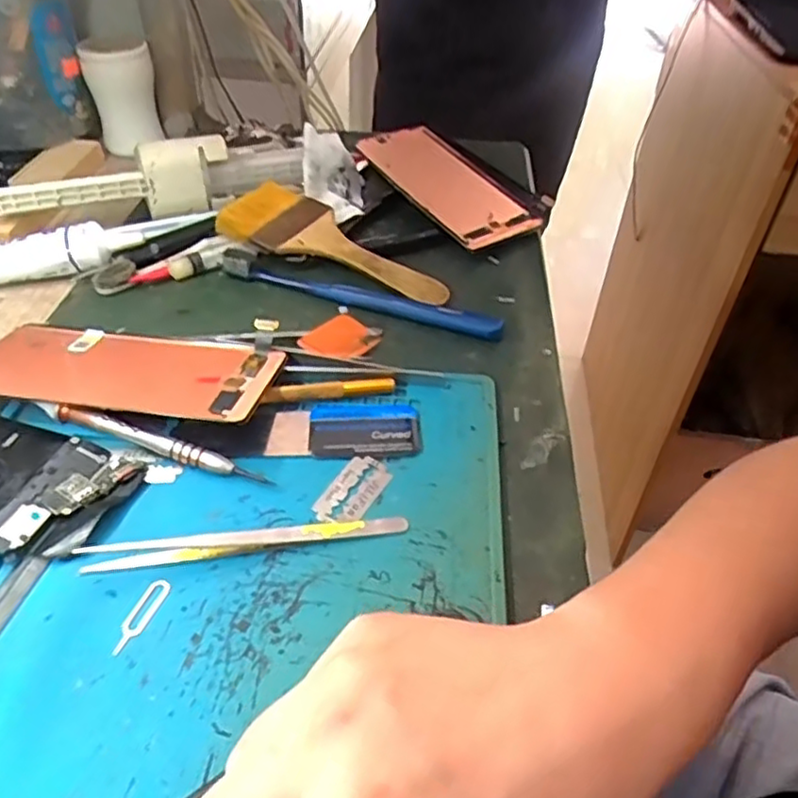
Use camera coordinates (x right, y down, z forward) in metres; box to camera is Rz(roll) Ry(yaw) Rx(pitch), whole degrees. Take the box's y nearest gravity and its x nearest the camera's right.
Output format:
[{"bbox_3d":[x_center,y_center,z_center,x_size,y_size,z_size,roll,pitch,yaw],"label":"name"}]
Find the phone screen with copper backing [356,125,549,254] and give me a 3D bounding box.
[{"bbox_3d":[0.042,-0.166,0.523,0.086,0.009,0.166,-21,54,-25],"label":"phone screen with copper backing"}]

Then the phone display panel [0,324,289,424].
[{"bbox_3d":[-0.143,-0.016,0.352,0.155,0.004,0.068,6,35,7],"label":"phone display panel"}]

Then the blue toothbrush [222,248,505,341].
[{"bbox_3d":[-0.026,-0.067,0.425,0.185,0.009,0.016,16,44,13],"label":"blue toothbrush"}]

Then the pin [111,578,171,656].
[{"bbox_3d":[-0.101,0.083,0.265,0.011,0.004,0.033,15,44,12],"label":"pin"}]

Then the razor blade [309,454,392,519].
[{"bbox_3d":[-0.021,0.041,0.314,0.022,0.004,0.040,23,46,20],"label":"razor blade"}]

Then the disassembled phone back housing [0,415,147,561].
[{"bbox_3d":[-0.169,0.038,0.305,0.088,0.008,0.065,15,44,12],"label":"disassembled phone back housing"}]

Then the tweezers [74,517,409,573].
[{"bbox_3d":[-0.064,0.060,0.290,0.135,0.006,0.012,-4,43,-8],"label":"tweezers"}]

